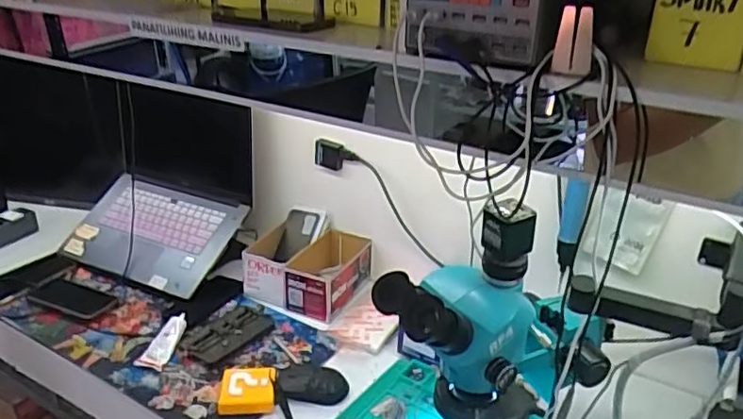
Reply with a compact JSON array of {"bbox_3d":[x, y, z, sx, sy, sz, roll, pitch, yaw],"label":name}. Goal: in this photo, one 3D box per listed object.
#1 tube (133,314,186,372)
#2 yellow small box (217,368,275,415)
[{"bbox_3d":[-0.343,0.218,1.026,0.048,0.018,0.111,7,39,13],"label":"tube"},{"bbox_3d":[-0.188,0.274,0.932,0.083,0.027,0.082,-2,25,-6],"label":"yellow small box"}]

